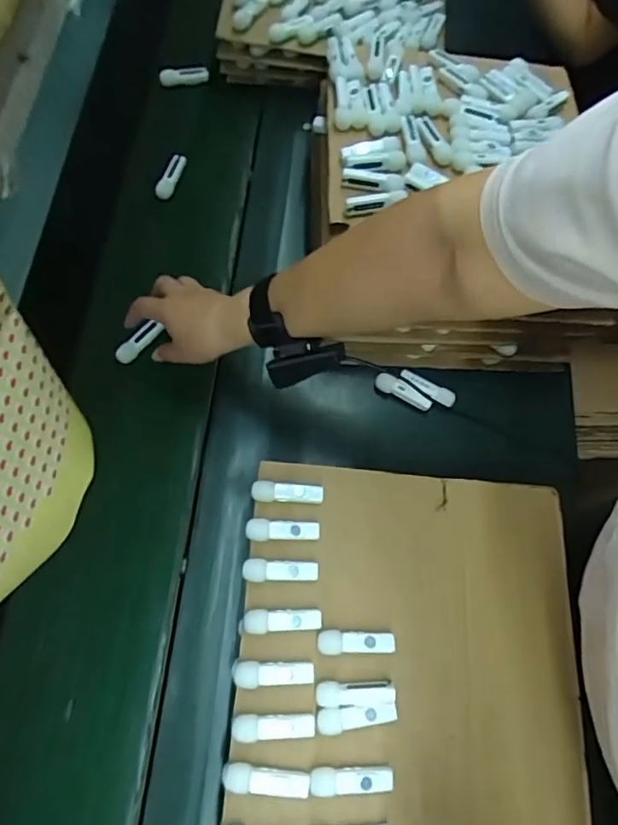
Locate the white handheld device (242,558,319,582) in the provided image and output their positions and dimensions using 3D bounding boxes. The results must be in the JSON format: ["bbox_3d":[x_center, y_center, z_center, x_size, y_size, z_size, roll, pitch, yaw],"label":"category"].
[{"bbox_3d":[-0.025,0.140,0.470,0.066,0.009,0.019,4,70,-1],"label":"white handheld device"}]

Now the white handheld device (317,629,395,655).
[{"bbox_3d":[0.041,0.198,0.460,0.065,0.012,0.019,3,70,-1],"label":"white handheld device"}]

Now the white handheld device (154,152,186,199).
[{"bbox_3d":[-0.176,-0.301,0.679,0.021,0.014,0.058,32,97,9],"label":"white handheld device"}]

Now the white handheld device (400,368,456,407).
[{"bbox_3d":[0.132,-0.028,0.594,0.066,0.015,0.019,35,72,10],"label":"white handheld device"}]

